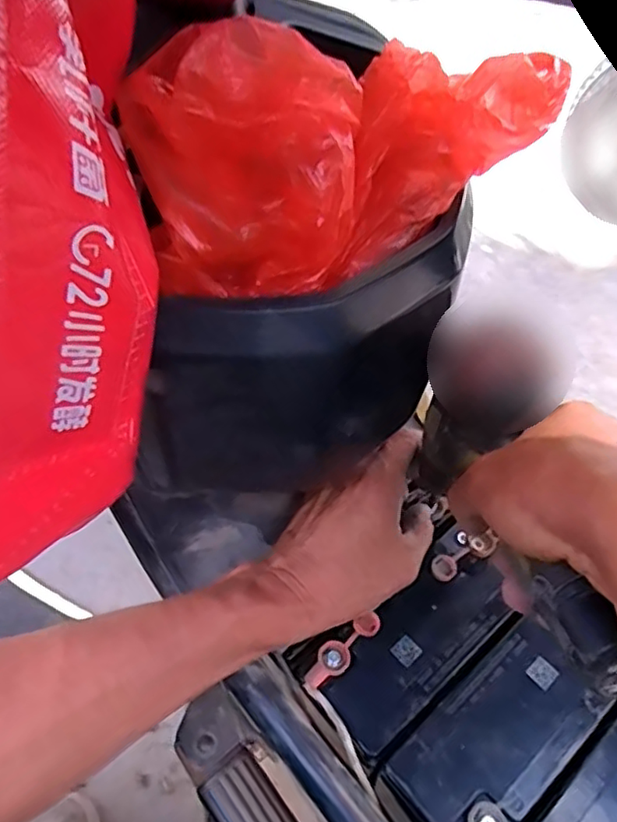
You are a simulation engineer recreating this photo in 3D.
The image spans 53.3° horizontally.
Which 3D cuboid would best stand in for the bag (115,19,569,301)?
[{"bbox_3d":[0.031,-0.120,0.259,0.216,0.084,0.076,-27,60,-21],"label":"bag"}]

